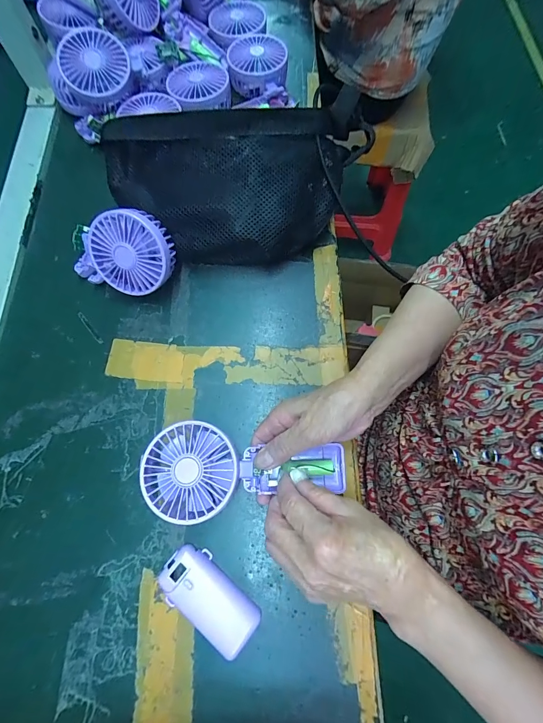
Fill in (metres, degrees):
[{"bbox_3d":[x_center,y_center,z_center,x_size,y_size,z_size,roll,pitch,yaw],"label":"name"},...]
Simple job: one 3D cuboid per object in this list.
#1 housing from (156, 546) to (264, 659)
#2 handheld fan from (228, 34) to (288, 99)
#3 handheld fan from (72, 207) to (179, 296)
[{"bbox_3d":[-0.056,0.210,0.289,0.095,0.016,0.046,38,76,12],"label":"housing"},{"bbox_3d":[-0.021,-0.432,0.475,0.085,0.050,0.086,1,72,0],"label":"handheld fan"},{"bbox_3d":[-0.171,-0.125,0.364,0.133,0.088,0.047,10,31,6],"label":"handheld fan"}]

